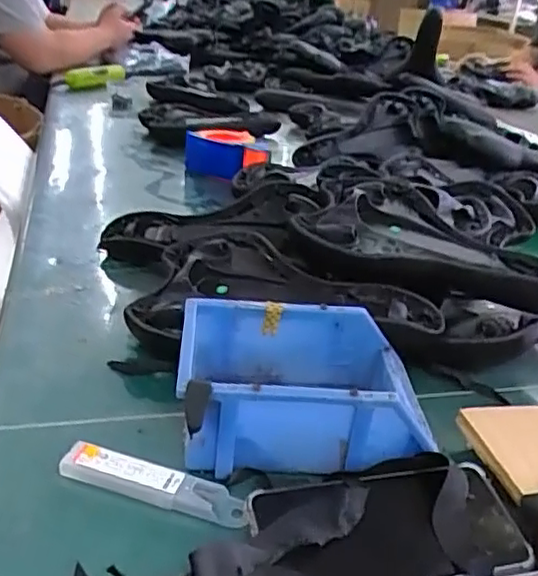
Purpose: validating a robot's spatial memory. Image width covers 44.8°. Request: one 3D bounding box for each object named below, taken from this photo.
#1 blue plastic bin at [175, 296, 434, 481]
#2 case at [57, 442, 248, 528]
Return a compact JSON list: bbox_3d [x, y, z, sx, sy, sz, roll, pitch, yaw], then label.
[{"bbox_3d":[0.023,0.072,0.472,0.168,0.070,0.126,2,29,-4],"label":"blue plastic bin"},{"bbox_3d":[-0.076,0.128,0.428,0.125,0.014,0.026,11,30,13],"label":"case"}]

